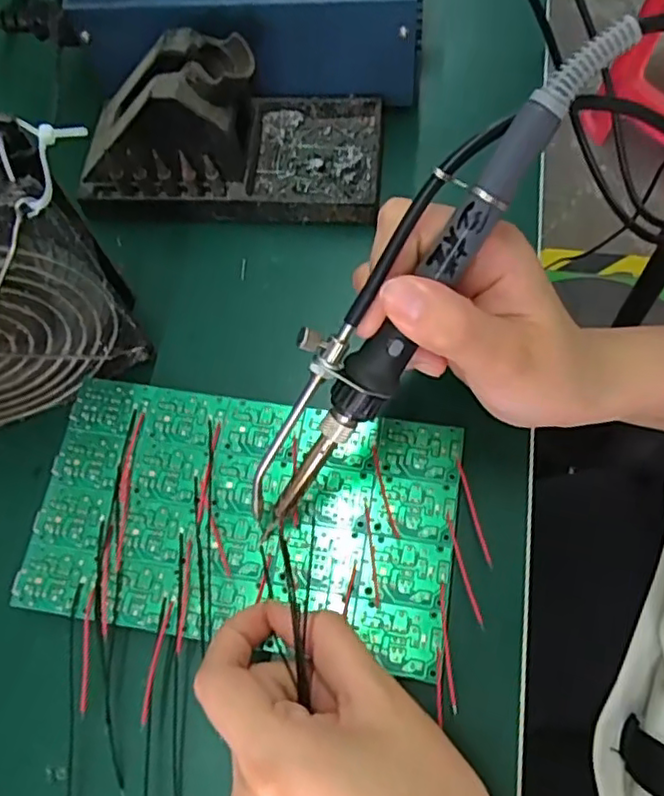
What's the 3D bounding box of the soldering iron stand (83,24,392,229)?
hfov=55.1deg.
[{"bbox_3d":[-0.053,-0.142,0.326,0.155,0.067,0.077,3,68,4],"label":"soldering iron stand"}]

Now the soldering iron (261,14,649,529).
[{"bbox_3d":[0.024,-0.034,0.215,0.029,0.029,0.197,40,110,17],"label":"soldering iron"}]

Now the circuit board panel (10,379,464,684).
[{"bbox_3d":[-0.037,0.048,0.266,0.172,0.005,0.100,8,69,6],"label":"circuit board panel"}]

